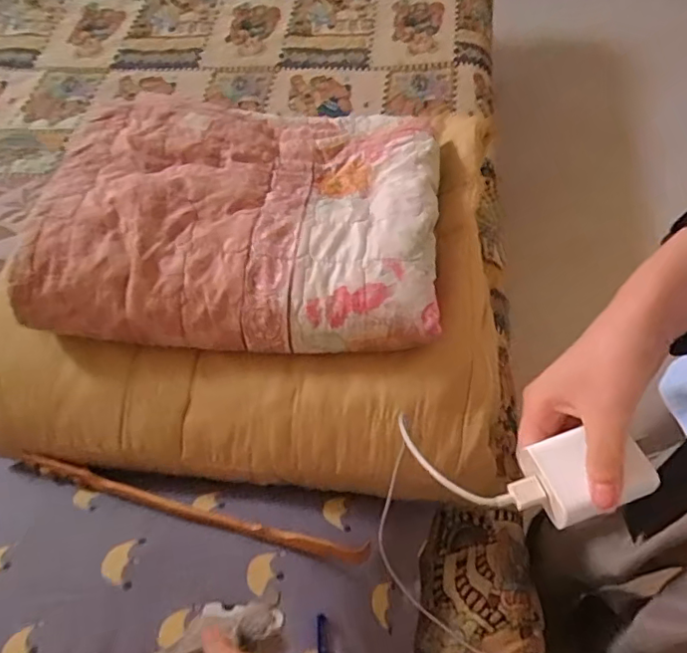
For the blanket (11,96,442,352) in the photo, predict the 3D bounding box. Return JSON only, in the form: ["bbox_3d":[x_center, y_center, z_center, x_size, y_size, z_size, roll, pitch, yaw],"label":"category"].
[{"bbox_3d":[-0.124,-0.167,0.742,0.490,0.101,0.398,0,58,4],"label":"blanket"}]

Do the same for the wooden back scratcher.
[{"bbox_3d":[-0.195,0.218,0.678,0.456,0.034,0.026,12,59,10],"label":"wooden back scratcher"}]

